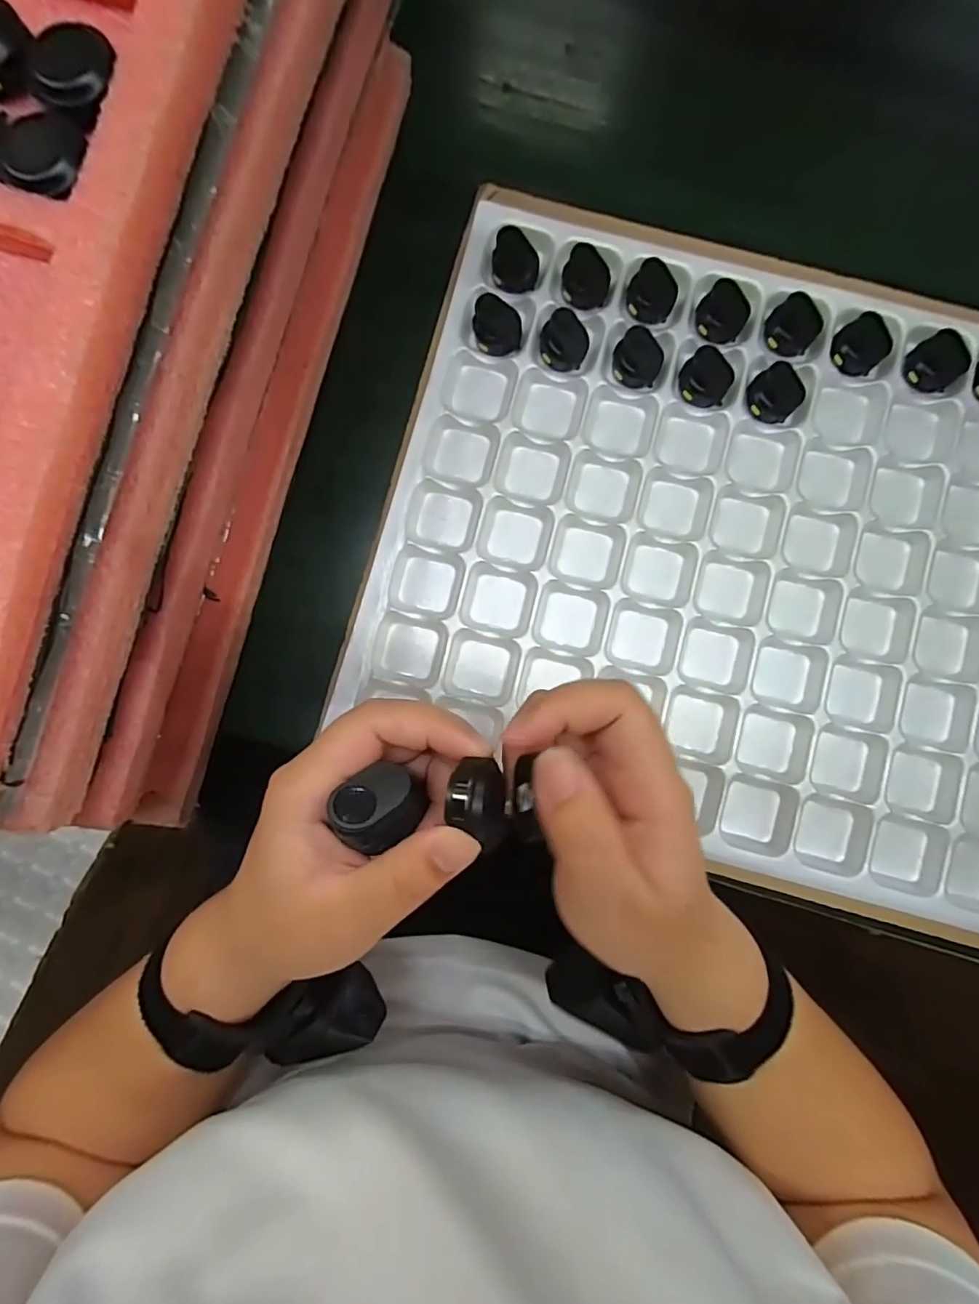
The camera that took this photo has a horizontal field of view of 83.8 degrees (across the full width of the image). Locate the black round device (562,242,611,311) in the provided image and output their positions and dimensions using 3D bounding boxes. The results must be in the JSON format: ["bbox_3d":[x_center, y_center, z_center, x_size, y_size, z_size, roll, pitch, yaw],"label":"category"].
[{"bbox_3d":[0.061,-0.232,0.341,0.030,0.018,0.029,0,83,-1],"label":"black round device"}]

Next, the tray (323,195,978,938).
[{"bbox_3d":[0.190,-0.050,0.333,0.500,0.033,0.349,15,83,1],"label":"tray"}]

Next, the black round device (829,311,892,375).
[{"bbox_3d":[0.229,-0.188,0.337,0.026,0.020,0.030,-41,85,-5],"label":"black round device"}]

